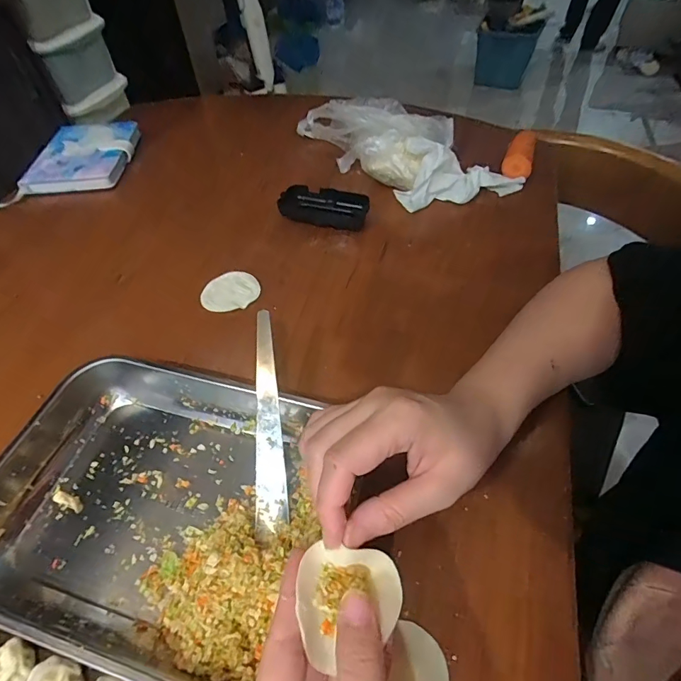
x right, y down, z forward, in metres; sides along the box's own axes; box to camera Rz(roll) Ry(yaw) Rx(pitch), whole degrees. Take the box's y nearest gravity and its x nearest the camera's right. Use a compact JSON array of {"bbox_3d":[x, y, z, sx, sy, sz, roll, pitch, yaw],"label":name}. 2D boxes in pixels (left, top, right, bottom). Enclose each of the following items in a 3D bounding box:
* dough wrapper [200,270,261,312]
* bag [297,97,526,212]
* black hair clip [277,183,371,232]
[{"bbox_3d":[-0.118,-0.053,0.452,0.061,0.004,0.056,-2,51,2],"label":"dough wrapper"},{"bbox_3d":[0.094,-0.241,0.562,0.283,0.080,0.138,28,57,7],"label":"bag"},{"bbox_3d":[-0.021,-0.166,0.530,0.106,0.028,0.048,13,53,14],"label":"black hair clip"}]

